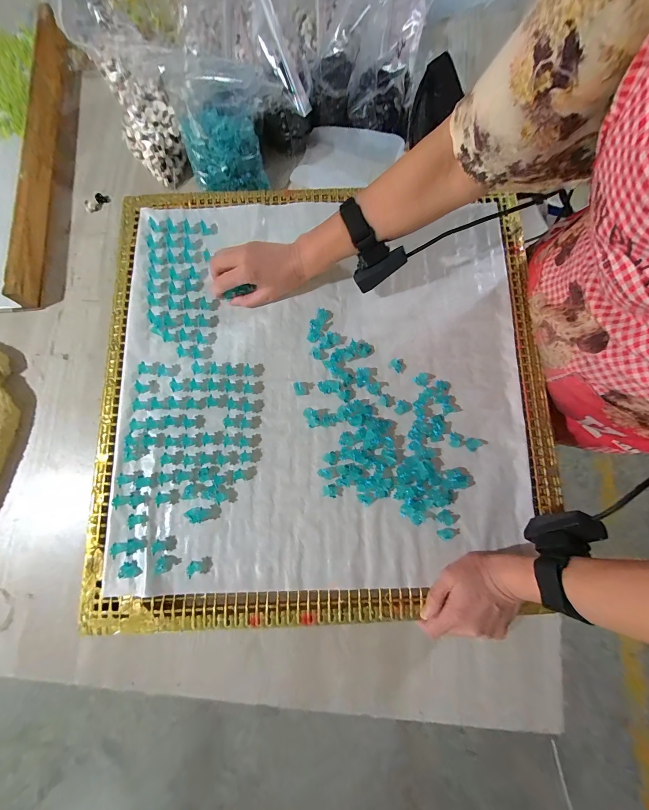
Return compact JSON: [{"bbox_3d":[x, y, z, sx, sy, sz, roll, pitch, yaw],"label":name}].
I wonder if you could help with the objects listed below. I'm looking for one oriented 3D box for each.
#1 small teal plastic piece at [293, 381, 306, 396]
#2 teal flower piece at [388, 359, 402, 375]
[{"bbox_3d":[-0.037,-0.024,0.429,0.015,0.007,0.019,-19,80,-3],"label":"small teal plastic piece"},{"bbox_3d":[0.101,-0.055,0.427,0.020,0.012,0.015,39,82,6],"label":"teal flower piece"}]

